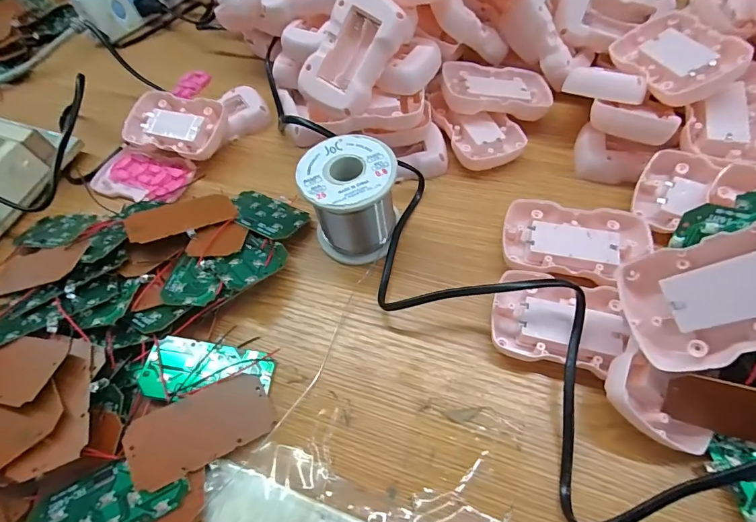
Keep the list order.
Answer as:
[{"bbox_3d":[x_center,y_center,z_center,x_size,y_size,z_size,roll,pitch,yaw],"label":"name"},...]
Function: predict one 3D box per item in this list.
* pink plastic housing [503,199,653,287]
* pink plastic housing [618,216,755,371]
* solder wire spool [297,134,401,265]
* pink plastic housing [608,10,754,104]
[{"bbox_3d":[0.129,-0.009,0.268,0.090,0.020,0.057,7,60,12],"label":"pink plastic housing"},{"bbox_3d":[0.155,0.013,0.174,0.017,0.087,0.054,1,69,-44],"label":"pink plastic housing"},{"bbox_3d":[-0.017,-0.038,0.278,0.059,0.068,0.059,-3,58,6],"label":"solder wire spool"},{"bbox_3d":[0.216,-0.147,0.301,0.057,0.022,0.085,-26,47,19],"label":"pink plastic housing"}]

